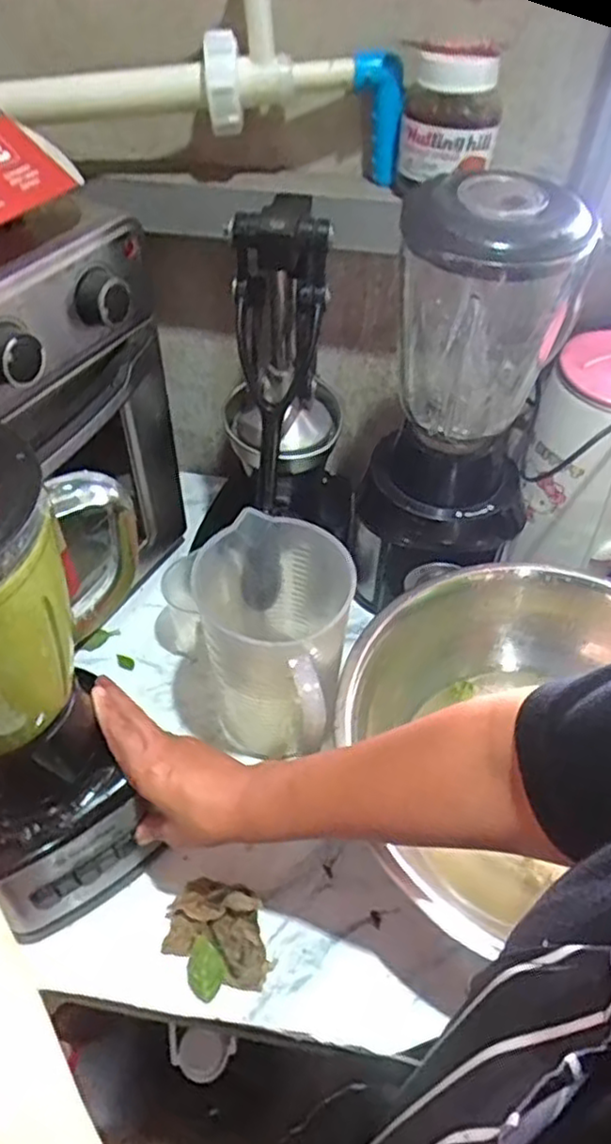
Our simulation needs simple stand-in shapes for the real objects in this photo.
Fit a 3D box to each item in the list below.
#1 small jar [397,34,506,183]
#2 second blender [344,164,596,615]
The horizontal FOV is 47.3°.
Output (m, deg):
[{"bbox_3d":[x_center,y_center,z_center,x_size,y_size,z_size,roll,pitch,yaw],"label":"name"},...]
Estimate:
[{"bbox_3d":[0.119,-0.373,0.565,0.077,0.086,0.060,19,51,15],"label":"small jar"},{"bbox_3d":[0.143,-0.143,0.647,0.142,0.393,0.161,15,50,12],"label":"second blender"}]

